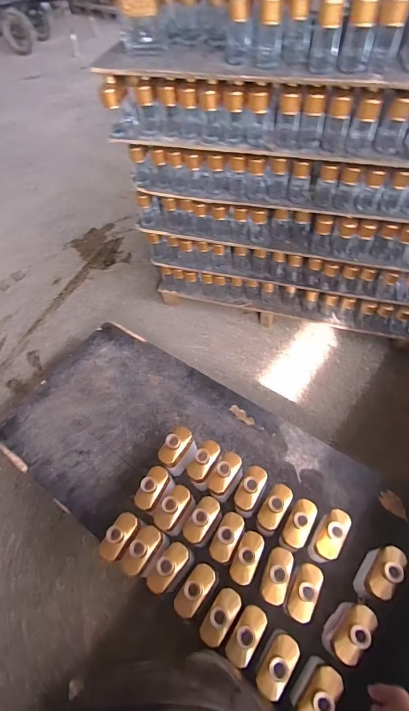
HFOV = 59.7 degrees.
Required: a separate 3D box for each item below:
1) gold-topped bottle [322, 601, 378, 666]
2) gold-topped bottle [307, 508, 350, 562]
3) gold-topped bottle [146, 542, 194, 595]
[{"bbox_3d":[0.317,0.619,0.800,0.057,0.196,0.127,38,68,25],"label":"gold-topped bottle"},{"bbox_3d":[0.314,0.467,0.905,0.064,0.185,0.117,28,64,21],"label":"gold-topped bottle"},{"bbox_3d":[-0.081,0.541,0.896,0.070,0.152,0.124,31,65,22],"label":"gold-topped bottle"}]

